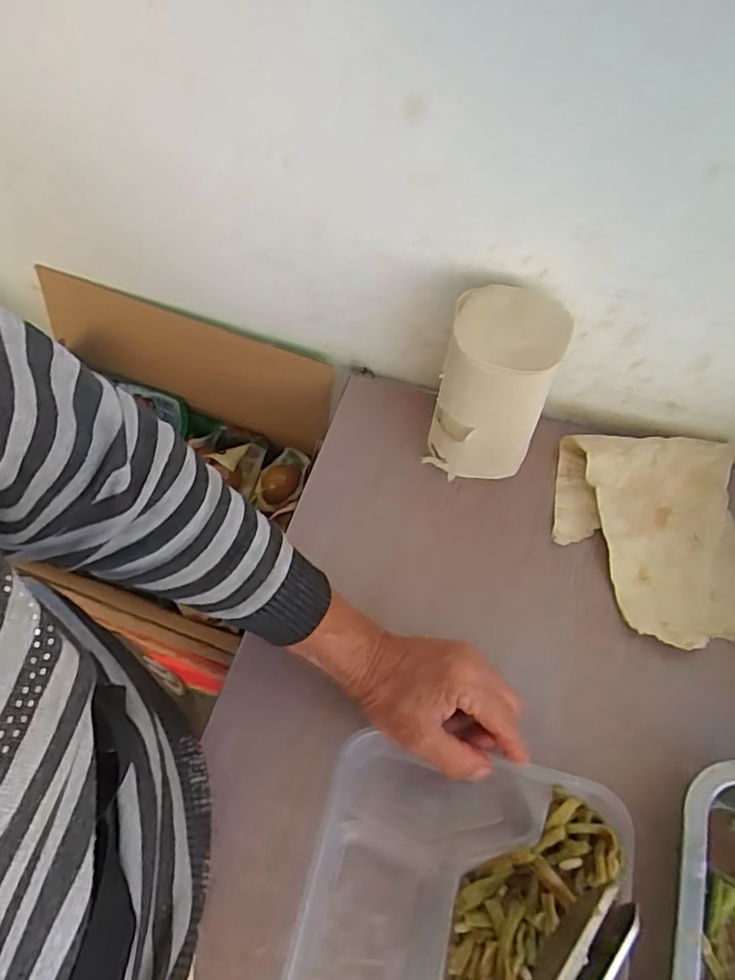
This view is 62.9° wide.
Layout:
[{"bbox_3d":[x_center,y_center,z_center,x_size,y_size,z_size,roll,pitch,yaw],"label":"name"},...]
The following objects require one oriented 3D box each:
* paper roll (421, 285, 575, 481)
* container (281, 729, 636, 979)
[{"bbox_3d":[0.095,-0.072,0.452,0.076,0.148,0.072,-1,62,2],"label":"paper roll"},{"bbox_3d":[0.049,0.265,0.343,0.181,0.032,0.207,11,63,9],"label":"container"}]

